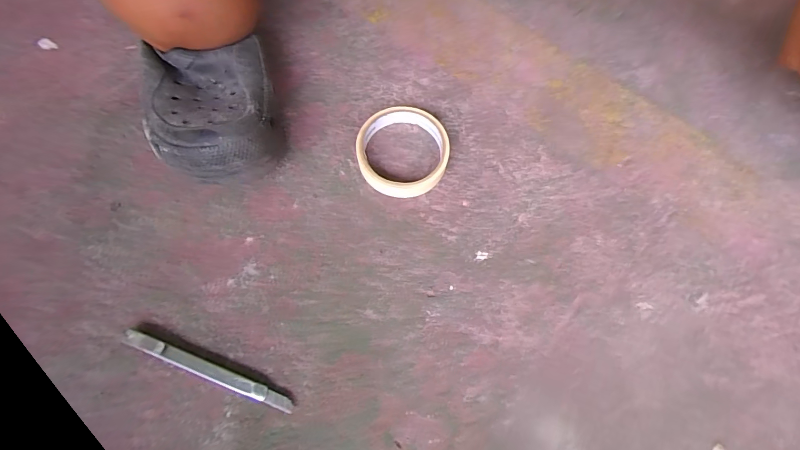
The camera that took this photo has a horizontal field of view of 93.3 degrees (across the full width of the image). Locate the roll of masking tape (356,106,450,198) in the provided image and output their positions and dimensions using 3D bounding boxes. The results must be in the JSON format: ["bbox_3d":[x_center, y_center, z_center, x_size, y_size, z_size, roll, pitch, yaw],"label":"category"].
[{"bbox_3d":[0.002,-0.070,0.365,0.085,0.022,0.087,0,70,-1],"label":"roll of masking tape"}]

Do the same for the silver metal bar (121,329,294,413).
[{"bbox_3d":[-0.154,0.116,0.302,0.148,0.010,0.013,20,71,6],"label":"silver metal bar"}]

